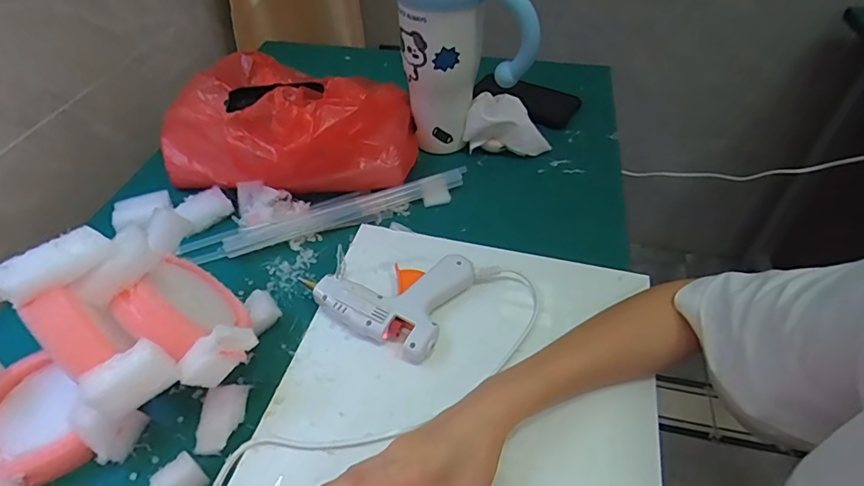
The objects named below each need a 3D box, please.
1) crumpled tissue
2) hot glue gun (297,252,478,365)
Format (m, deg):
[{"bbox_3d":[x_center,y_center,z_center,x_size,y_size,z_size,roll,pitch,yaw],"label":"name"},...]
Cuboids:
[{"bbox_3d":[0.095,-0.148,0.617,0.108,0.064,0.045,0,45,1],"label":"crumpled tissue"},{"bbox_3d":[-0.040,0.042,0.457,0.130,0.031,0.106,21,49,20],"label":"hot glue gun"}]

